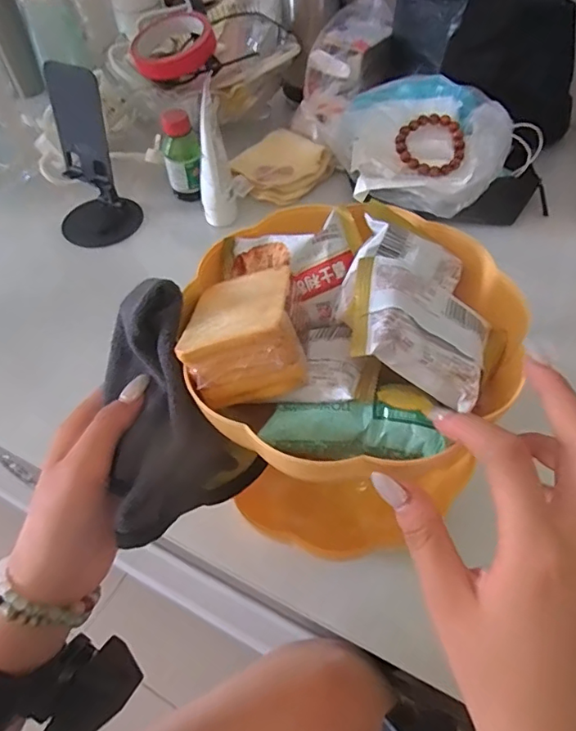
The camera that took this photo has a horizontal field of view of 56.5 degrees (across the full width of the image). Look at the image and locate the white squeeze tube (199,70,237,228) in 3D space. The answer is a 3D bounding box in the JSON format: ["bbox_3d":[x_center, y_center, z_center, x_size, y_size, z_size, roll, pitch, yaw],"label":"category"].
[{"bbox_3d":[-0.079,-0.211,0.555,0.035,0.141,0.028,-10,52,-4],"label":"white squeeze tube"}]

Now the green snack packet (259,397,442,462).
[{"bbox_3d":[0.031,0.032,0.264,0.084,0.017,0.023,3,52,6],"label":"green snack packet"}]

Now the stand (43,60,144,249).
[{"bbox_3d":[-0.223,-0.221,0.570,0.081,0.167,0.082,-22,54,-13],"label":"stand"}]

